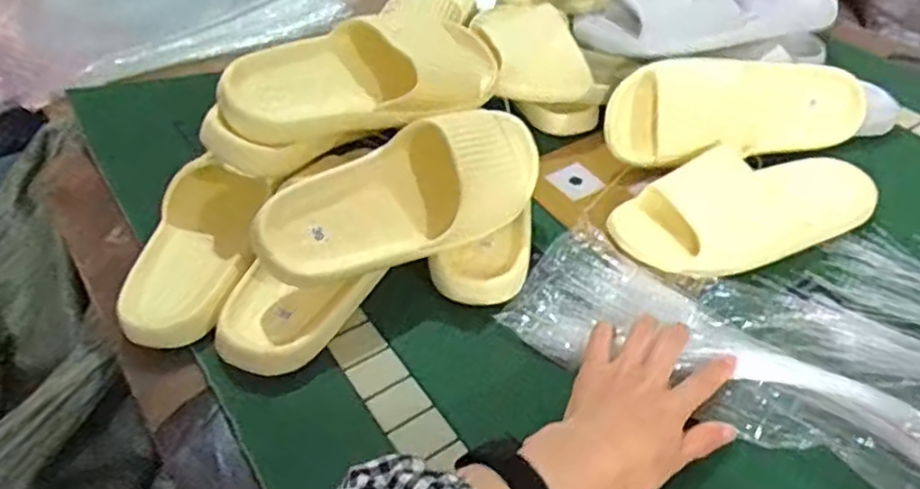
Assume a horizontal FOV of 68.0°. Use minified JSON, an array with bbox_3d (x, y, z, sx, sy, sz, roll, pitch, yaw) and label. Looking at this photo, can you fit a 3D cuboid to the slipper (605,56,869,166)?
[{"bbox_3d":[0.268,-0.124,0.671,0.242,0.112,0.067,-4,7,-3],"label":"slipper"}]

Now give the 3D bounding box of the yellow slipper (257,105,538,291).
[{"bbox_3d":[-0.035,-0.039,0.540,0.252,0.103,0.074,-24,9,-24],"label":"yellow slipper"}]

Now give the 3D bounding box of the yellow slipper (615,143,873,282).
[{"bbox_3d":[0.260,-0.038,0.601,0.239,0.056,0.100,-12,44,-13],"label":"yellow slipper"}]

